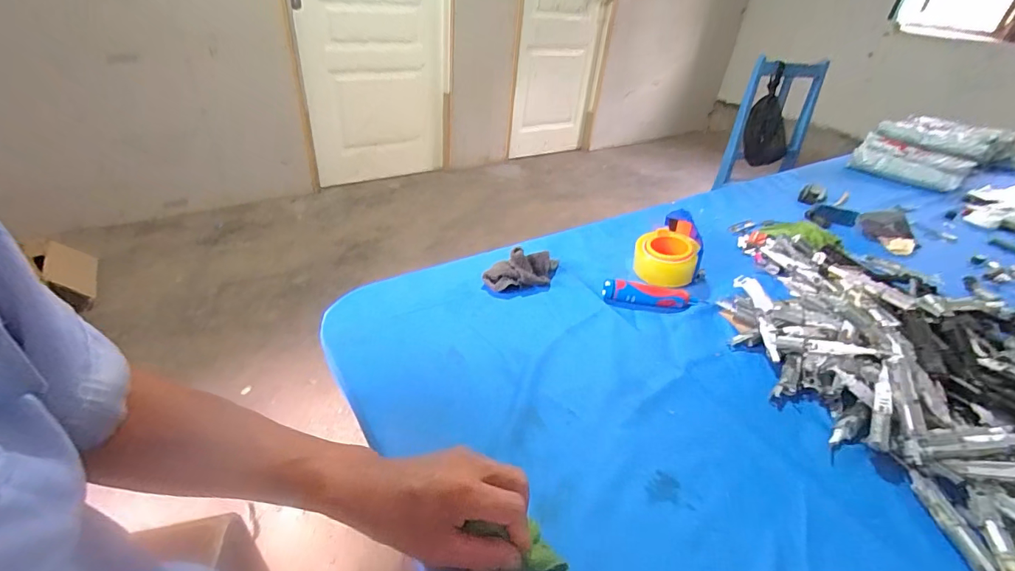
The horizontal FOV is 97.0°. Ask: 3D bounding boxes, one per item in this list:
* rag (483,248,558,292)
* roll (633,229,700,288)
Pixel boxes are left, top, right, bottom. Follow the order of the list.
[{"bbox_3d":[0.029,-0.028,0.705,0.137,0.046,0.060,-11,37,-21],"label":"rag"},{"bbox_3d":[0.269,-0.048,0.767,0.104,0.063,0.090,18,36,18],"label":"roll"}]

